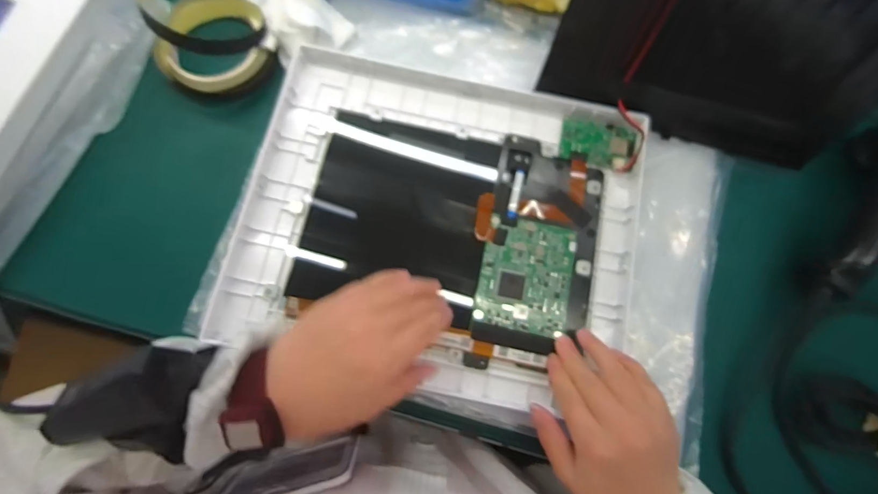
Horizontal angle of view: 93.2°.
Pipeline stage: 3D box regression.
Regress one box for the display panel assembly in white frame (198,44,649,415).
[{"bbox_3d":[0.003,-0.023,0.336,0.301,0.027,0.253,12,80,1],"label":"display panel assembly in white frame"}]

